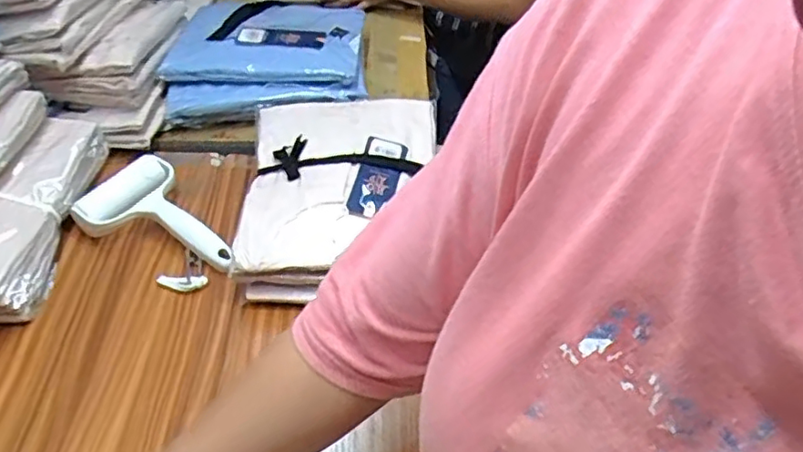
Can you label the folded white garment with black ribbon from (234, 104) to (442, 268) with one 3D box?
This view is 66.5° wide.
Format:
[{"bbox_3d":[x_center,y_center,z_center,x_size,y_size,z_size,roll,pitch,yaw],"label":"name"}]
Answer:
[{"bbox_3d":[-0.065,-0.061,0.676,0.202,0.023,0.254,-1,46,-2],"label":"folded white garment with black ribbon"}]

